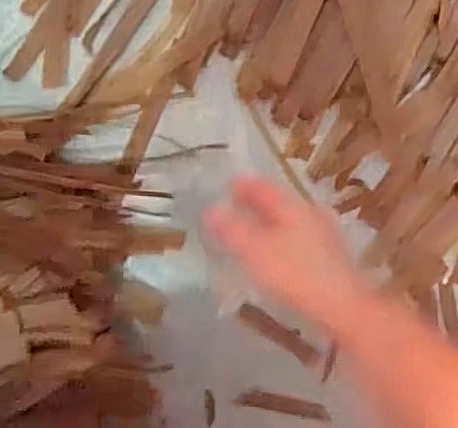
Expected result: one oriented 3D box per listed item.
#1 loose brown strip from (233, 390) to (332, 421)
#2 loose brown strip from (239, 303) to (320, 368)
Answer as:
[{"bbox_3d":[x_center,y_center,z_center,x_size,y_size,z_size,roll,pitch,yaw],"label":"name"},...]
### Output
[{"bbox_3d":[0.049,0.174,0.532,0.086,0.005,0.016,13,89,-6],"label":"loose brown strip"},{"bbox_3d":[0.047,0.110,0.537,0.084,0.004,0.020,35,87,-5],"label":"loose brown strip"}]

